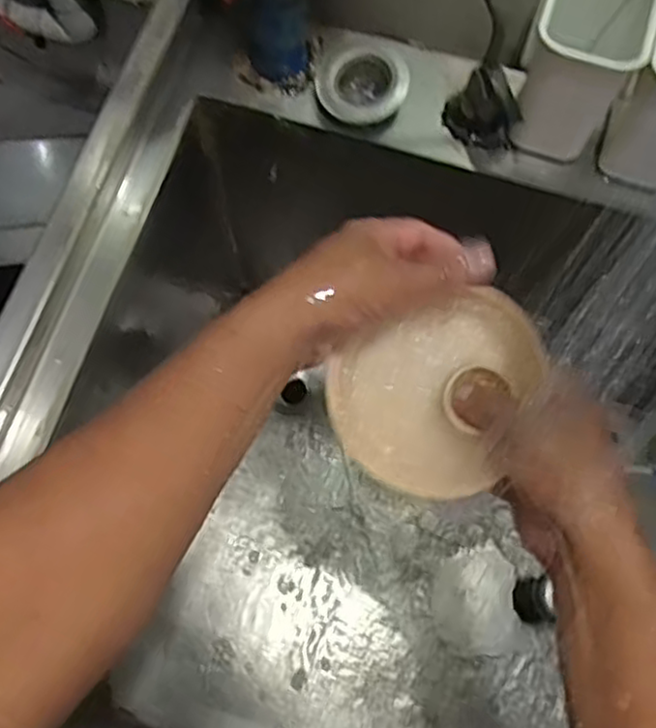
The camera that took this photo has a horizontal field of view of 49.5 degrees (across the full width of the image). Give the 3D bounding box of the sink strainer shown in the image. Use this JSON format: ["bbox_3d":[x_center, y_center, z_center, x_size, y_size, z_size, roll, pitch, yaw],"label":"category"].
[{"bbox_3d":[0.025,-0.225,0.560,0.067,0.026,0.075,-14,72,-6],"label":"sink strainer"}]

